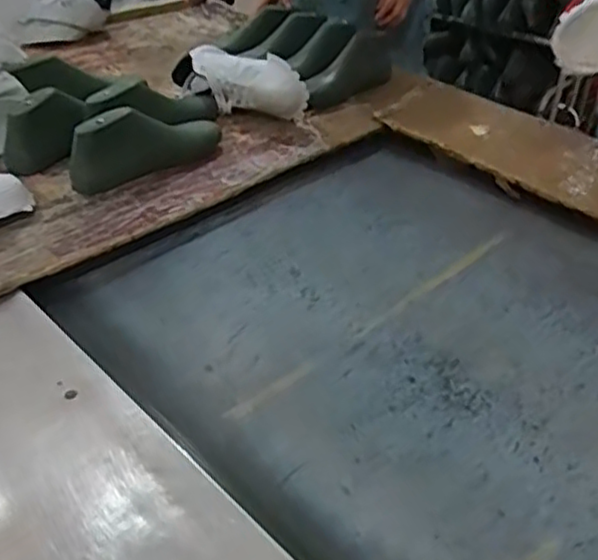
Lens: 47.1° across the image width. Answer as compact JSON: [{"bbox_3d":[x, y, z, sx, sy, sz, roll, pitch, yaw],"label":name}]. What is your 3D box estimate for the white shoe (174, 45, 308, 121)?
[{"bbox_3d":[-0.109,-0.355,1.269,0.245,0.107,0.093,1,37,-2],"label":"white shoe"}]

